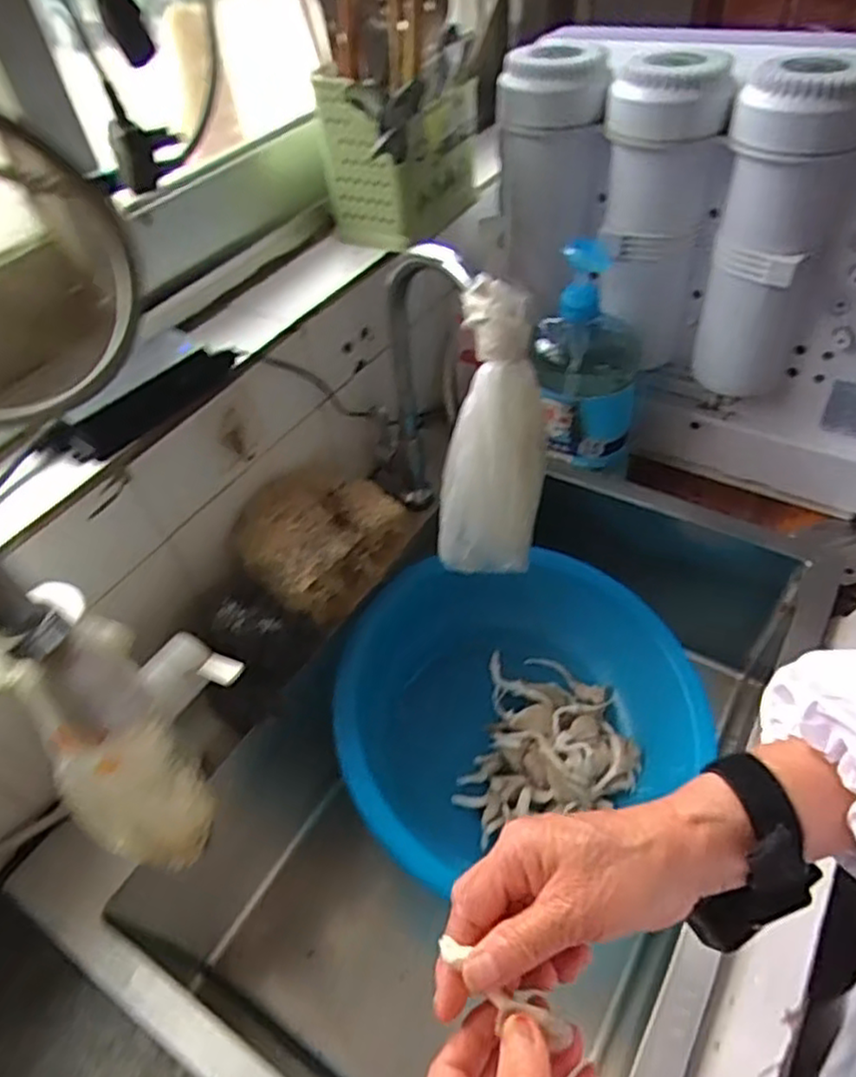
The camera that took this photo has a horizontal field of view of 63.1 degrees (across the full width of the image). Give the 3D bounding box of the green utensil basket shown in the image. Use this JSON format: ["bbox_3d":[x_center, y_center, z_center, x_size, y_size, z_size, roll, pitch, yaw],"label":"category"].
[{"bbox_3d":[-0.025,-0.369,0.665,0.092,0.130,0.150,19,52,23],"label":"green utensil basket"}]

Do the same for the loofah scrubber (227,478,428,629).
[{"bbox_3d":[-0.093,-0.005,0.634,0.095,0.091,0.158,27,56,29],"label":"loofah scrubber"}]

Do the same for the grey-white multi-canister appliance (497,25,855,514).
[{"bbox_3d":[0.289,-0.255,0.674,0.421,0.358,0.148,20,52,24],"label":"grey-white multi-canister appliance"}]

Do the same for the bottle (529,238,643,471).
[{"bbox_3d":[0.153,-0.175,0.685,0.109,0.222,0.077,-6,46,1],"label":"bottle"}]

